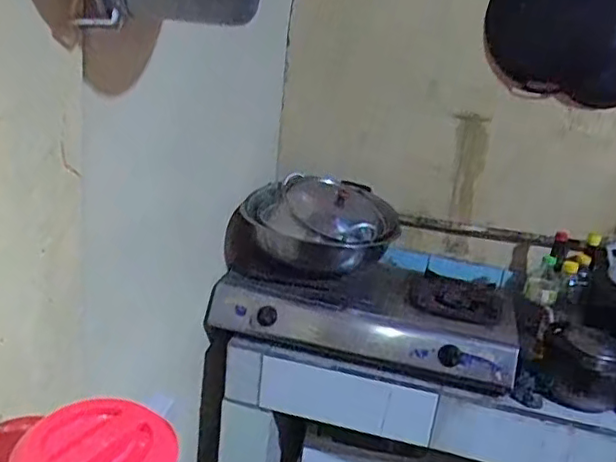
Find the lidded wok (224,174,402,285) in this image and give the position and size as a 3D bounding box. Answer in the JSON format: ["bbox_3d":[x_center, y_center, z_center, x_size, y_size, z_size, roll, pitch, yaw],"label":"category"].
[{"bbox_3d":[0.017,-0.018,1.601,0.414,0.175,0.368,9,21,7],"label":"lidded wok"}]

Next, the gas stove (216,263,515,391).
[{"bbox_3d":[0.163,0.171,1.546,0.714,0.137,0.393,10,21,10],"label":"gas stove"}]

